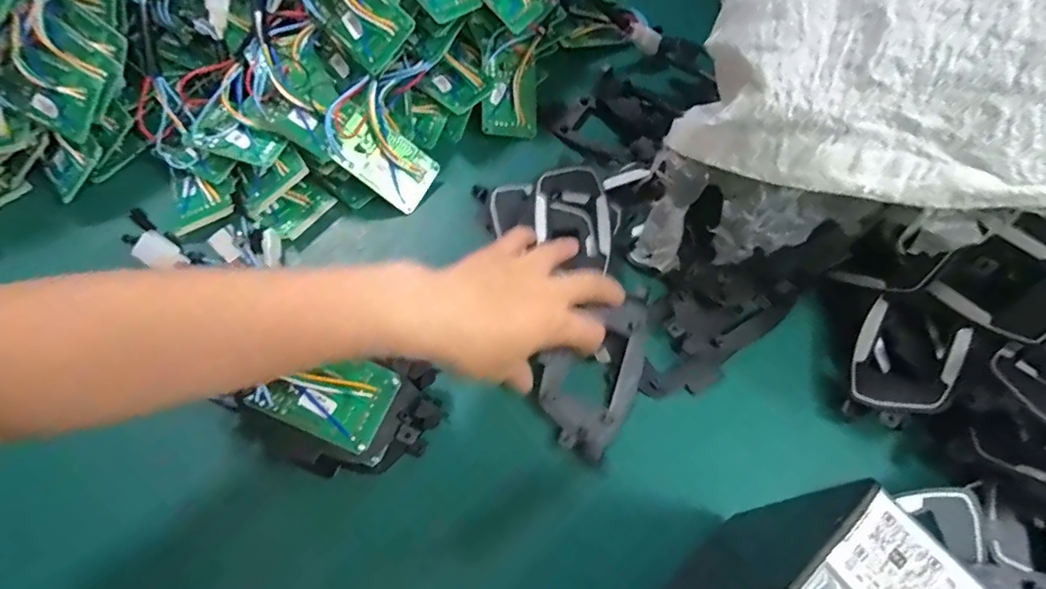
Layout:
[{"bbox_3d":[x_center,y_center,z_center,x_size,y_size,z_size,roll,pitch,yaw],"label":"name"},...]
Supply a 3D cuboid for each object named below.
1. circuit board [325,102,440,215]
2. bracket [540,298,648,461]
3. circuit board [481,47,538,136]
[{"bbox_3d":[-0.110,-0.107,0.410,0.086,0.006,0.049,38,78,-25],"label":"circuit board"},{"bbox_3d":[0.050,0.046,0.353,0.061,0.016,0.112,28,65,10],"label":"bracket"},{"bbox_3d":[-0.011,-0.174,0.460,0.048,0.011,0.073,4,88,-18],"label":"circuit board"}]

